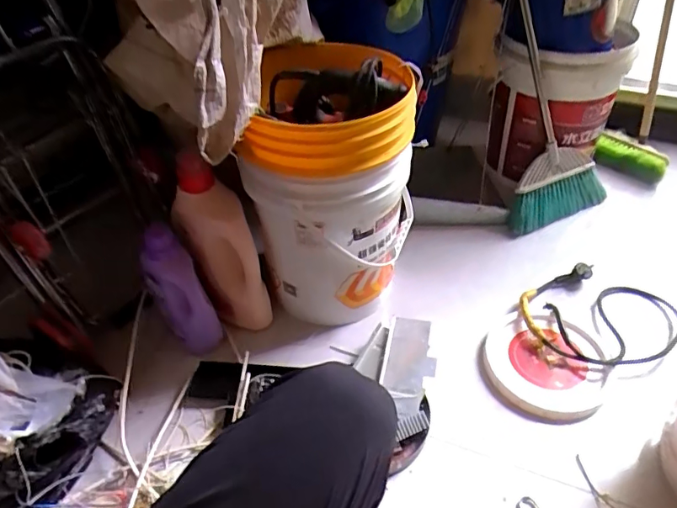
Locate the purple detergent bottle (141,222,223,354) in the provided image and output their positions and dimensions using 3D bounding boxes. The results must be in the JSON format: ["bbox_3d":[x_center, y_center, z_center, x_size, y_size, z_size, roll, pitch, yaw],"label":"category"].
[{"bbox_3d":[-0.291,0.075,0.958,0.081,0.257,0.107,-29,49,-25],"label":"purple detergent bottle"}]

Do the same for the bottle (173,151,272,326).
[{"bbox_3d":[-0.218,-0.009,0.958,0.108,0.346,0.134,-25,47,-21],"label":"bottle"}]

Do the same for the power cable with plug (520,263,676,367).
[{"bbox_3d":[0.511,0.126,1.020,0.279,0.072,0.258,-2,44,2],"label":"power cable with plug"}]

